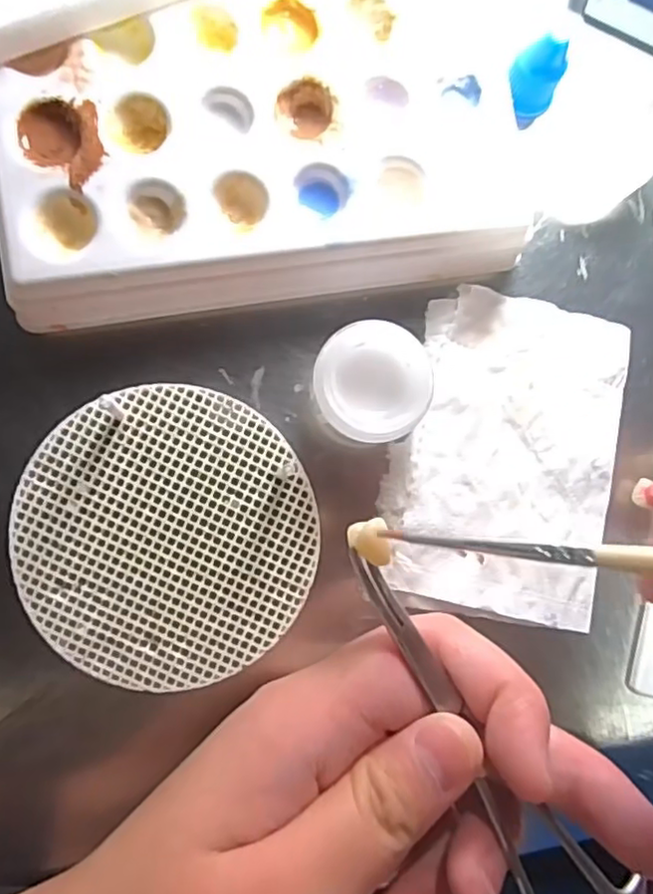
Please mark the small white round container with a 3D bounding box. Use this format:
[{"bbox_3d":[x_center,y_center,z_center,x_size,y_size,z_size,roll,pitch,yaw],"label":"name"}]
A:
[{"bbox_3d":[0.012,-0.017,0.176,0.031,0.016,0.030,0,86,-7],"label":"small white round container"}]

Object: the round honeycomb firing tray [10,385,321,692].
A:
[{"bbox_3d":[-0.041,0.023,0.172,0.073,0.010,0.076,0,86,-7],"label":"round honeycomb firing tray"}]

